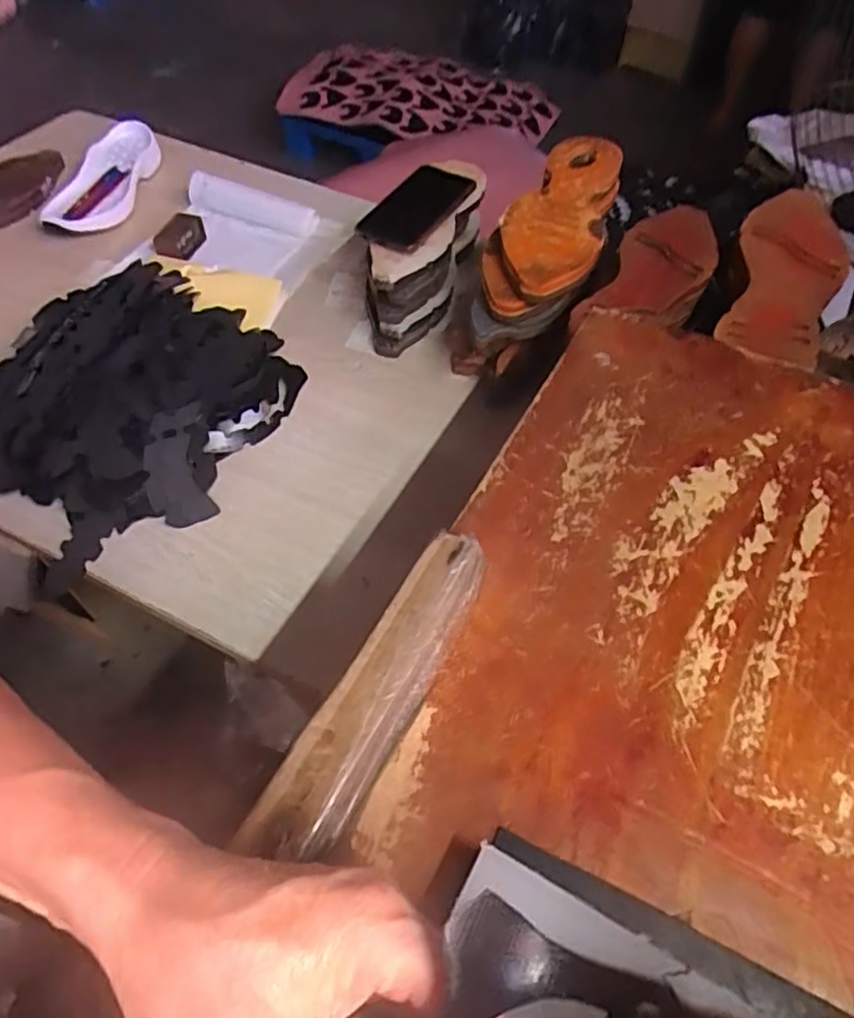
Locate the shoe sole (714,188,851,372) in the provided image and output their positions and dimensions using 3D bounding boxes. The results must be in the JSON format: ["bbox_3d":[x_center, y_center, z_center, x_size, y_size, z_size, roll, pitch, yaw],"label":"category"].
[{"bbox_3d":[0.372,-0.247,0.680,0.107,0.032,0.278,23,55,16],"label":"shoe sole"}]

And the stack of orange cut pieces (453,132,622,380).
[{"bbox_3d":[0.146,-0.297,0.760,0.118,0.166,0.343,23,68,13],"label":"stack of orange cut pieces"}]

